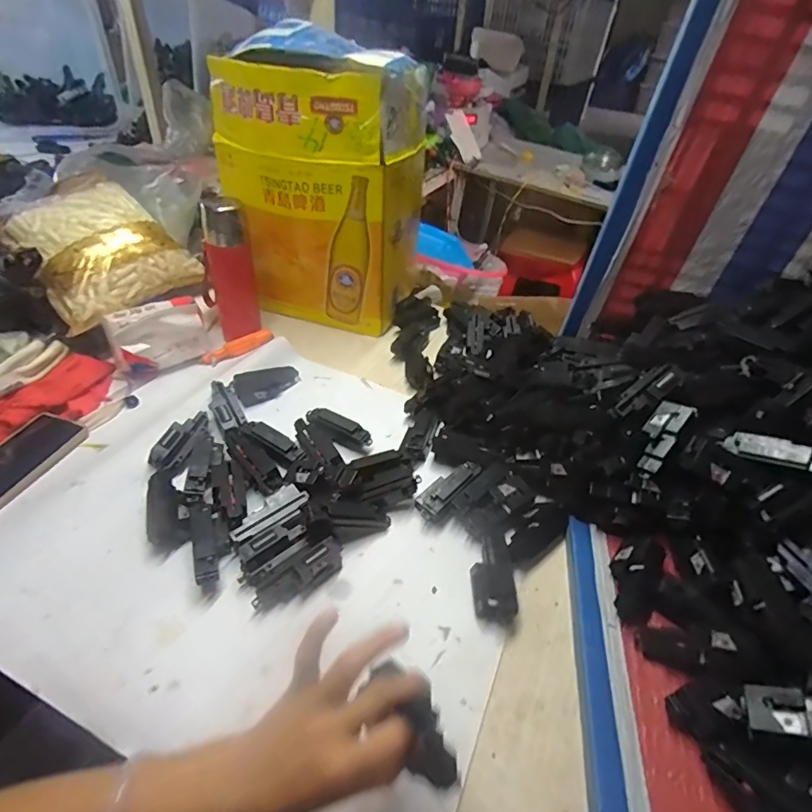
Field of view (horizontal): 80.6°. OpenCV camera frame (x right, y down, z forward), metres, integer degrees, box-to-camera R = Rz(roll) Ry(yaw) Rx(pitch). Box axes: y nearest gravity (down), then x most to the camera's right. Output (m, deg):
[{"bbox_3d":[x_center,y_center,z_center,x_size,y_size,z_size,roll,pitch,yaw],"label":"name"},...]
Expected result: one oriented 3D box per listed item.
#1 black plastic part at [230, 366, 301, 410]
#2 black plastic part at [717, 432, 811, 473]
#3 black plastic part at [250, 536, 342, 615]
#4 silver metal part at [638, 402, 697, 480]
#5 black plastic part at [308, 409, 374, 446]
[{"bbox_3d":[-0.211,-0.035,0.740,0.104,0.041,0.032,-25,50,-30],"label":"black plastic part"},{"bbox_3d":[0.380,0.048,0.488,0.031,0.015,0.102,-27,28,-31],"label":"black plastic part"},{"bbox_3d":[-0.112,0.180,0.505,0.099,0.030,0.035,-23,49,-29],"label":"black plastic part"},{"bbox_3d":[0.296,0.037,0.555,0.038,0.016,0.097,27,76,23],"label":"silver metal part"},{"bbox_3d":[-0.094,0.030,0.676,0.099,0.025,0.022,21,44,18],"label":"black plastic part"}]

